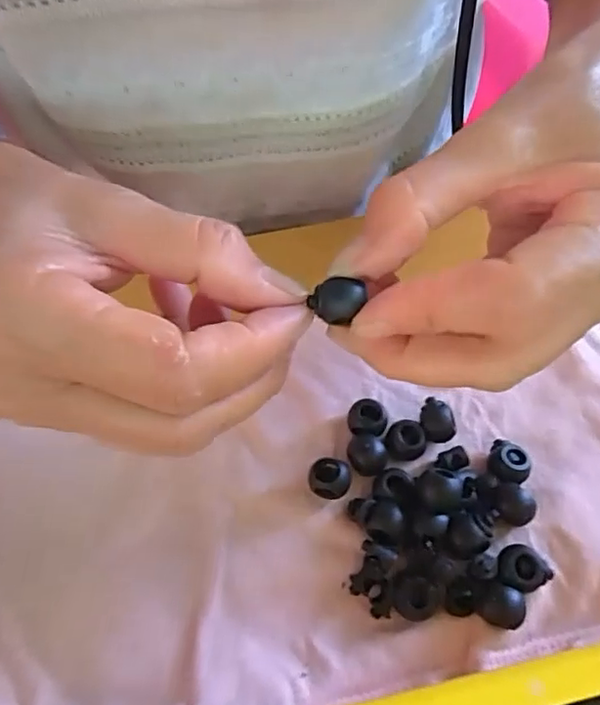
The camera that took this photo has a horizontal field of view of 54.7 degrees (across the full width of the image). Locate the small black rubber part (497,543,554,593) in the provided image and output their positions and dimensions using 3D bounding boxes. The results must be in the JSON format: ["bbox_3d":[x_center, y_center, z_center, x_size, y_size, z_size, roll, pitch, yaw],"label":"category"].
[{"bbox_3d":[0.074,0.074,0.197,0.017,0.011,0.014,37,66,16],"label":"small black rubber part"}]

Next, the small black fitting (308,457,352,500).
[{"bbox_3d":[0.011,0.047,0.214,0.015,0.013,0.013,12,62,4],"label":"small black fitting"}]

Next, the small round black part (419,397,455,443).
[{"bbox_3d":[0.053,0.027,0.227,0.012,0.013,0.015,-5,62,-5],"label":"small round black part"}]

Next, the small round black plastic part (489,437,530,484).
[{"bbox_3d":[0.079,0.042,0.221,0.013,0.011,0.017,10,62,3],"label":"small round black plastic part"}]

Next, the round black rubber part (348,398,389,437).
[{"bbox_3d":[0.026,0.026,0.226,0.014,0.011,0.012,10,62,3],"label":"round black rubber part"}]

